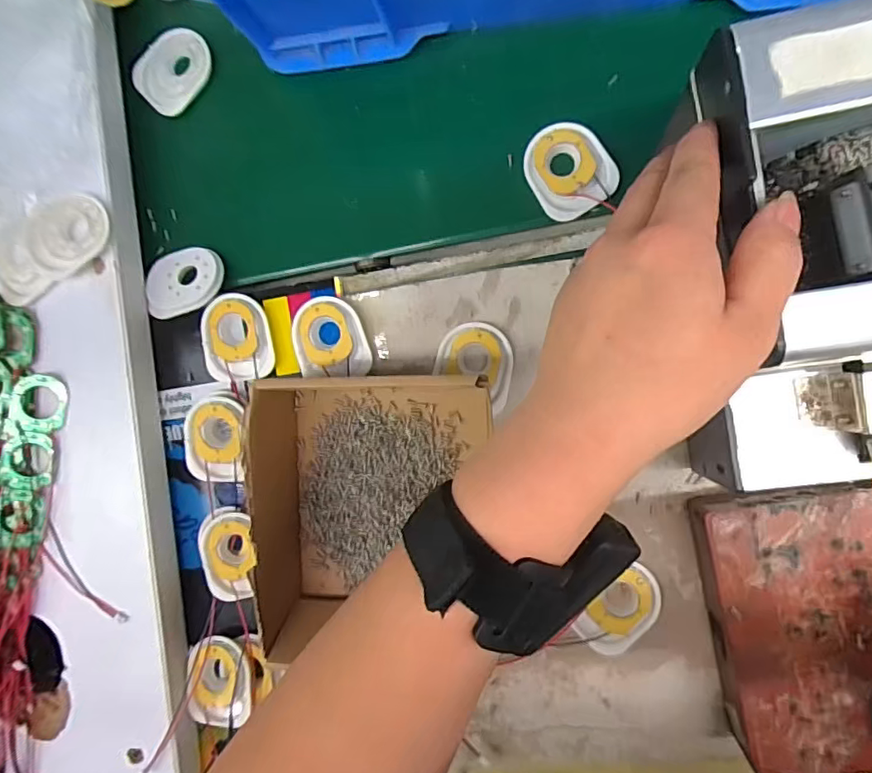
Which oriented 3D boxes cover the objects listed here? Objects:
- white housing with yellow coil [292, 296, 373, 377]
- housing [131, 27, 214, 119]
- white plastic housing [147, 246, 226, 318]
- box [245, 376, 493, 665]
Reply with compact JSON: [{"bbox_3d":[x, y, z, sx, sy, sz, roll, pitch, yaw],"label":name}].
[{"bbox_3d":[-0.069,-0.032,0.352,0.050,0.008,0.051,-3,90,9],"label":"white housing with yellow coil"},{"bbox_3d":[-0.183,-0.221,0.381,0.044,0.011,0.056,41,96,6],"label":"housing"},{"bbox_3d":[-0.174,-0.071,0.374,0.053,0.011,0.048,-12,69,8],"label":"white plastic housing"},{"bbox_3d":[-0.037,0.072,0.326,0.130,0.051,0.152,-1,90,9],"label":"box"}]

